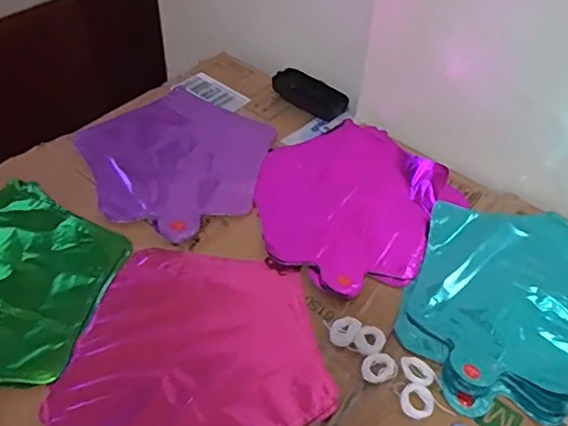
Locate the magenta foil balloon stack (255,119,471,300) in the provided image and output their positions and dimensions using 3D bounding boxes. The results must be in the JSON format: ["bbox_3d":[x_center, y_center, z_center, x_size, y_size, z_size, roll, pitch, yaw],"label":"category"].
[{"bbox_3d":[0.076,-0.018,0.651,0.215,0.018,0.235,32,53,22],"label":"magenta foil balloon stack"}]

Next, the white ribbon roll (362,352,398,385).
[{"bbox_3d":[0.085,0.139,0.506,0.033,0.004,0.028,-26,55,-25],"label":"white ribbon roll"}]

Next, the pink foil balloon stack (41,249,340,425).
[{"bbox_3d":[-0.072,0.134,0.501,0.220,0.009,0.240,13,48,7],"label":"pink foil balloon stack"}]

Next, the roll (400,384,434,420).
[{"bbox_3d":[0.114,0.161,0.485,0.028,0.006,0.031,7,48,1],"label":"roll"}]

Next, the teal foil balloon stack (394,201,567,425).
[{"bbox_3d":[0.223,0.080,0.567,0.248,0.014,0.217,-27,56,-26],"label":"teal foil balloon stack"}]

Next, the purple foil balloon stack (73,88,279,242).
[{"bbox_3d":[-0.126,-0.069,0.686,0.222,0.022,0.232,24,50,16],"label":"purple foil balloon stack"}]

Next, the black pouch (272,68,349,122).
[{"bbox_3d":[0.037,-0.165,0.790,0.112,0.027,0.045,35,54,24],"label":"black pouch"}]

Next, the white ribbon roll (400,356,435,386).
[{"bbox_3d":[0.120,0.140,0.506,0.025,0.004,0.032,-20,53,-22],"label":"white ribbon roll"}]

